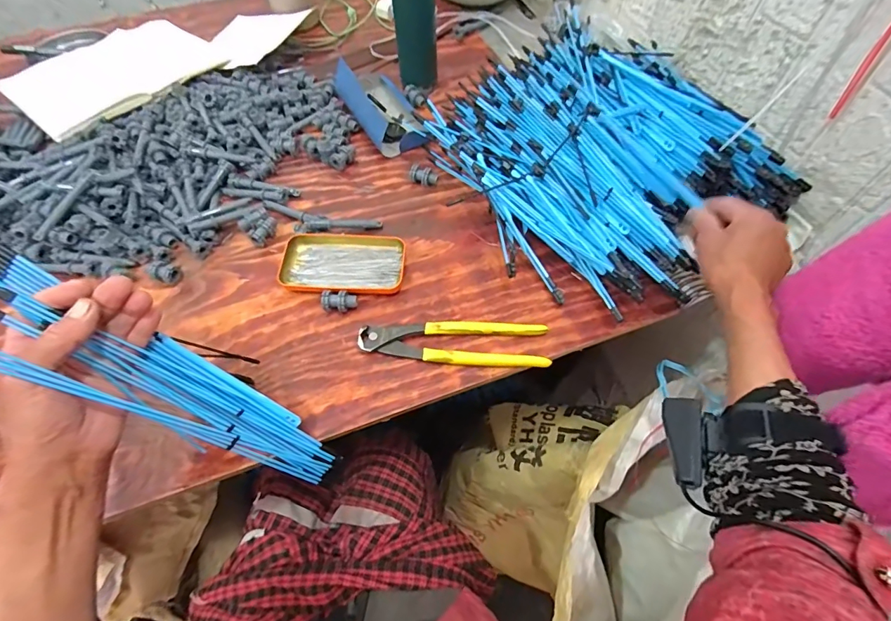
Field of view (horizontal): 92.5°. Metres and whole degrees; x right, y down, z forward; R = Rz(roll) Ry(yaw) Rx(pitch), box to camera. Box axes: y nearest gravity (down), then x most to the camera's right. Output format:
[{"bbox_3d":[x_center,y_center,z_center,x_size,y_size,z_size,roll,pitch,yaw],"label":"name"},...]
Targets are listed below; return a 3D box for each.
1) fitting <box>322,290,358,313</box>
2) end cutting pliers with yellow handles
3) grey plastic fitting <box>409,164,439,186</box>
[{"bbox_3d":[-0.120,-0.011,0.485,0.038,0.023,0.020,-7,61,-3],"label":"fitting"},{"bbox_3d":[0.010,0.033,0.461,0.197,0.016,0.051,2,61,2],"label":"end cutting pliers with yellow handles"},{"bbox_3d":[-0.028,-0.184,0.579,0.037,0.023,0.022,11,61,7],"label":"grey plastic fitting"}]

